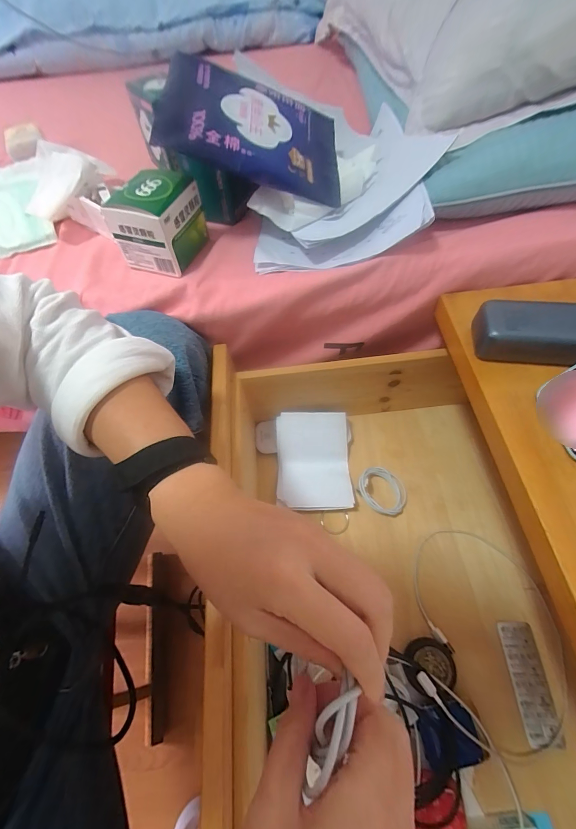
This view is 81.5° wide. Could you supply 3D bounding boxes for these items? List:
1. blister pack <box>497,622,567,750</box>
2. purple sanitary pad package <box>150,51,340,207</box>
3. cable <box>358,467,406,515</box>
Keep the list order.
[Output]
[{"bbox_3d":[0.269,0.296,0.371,0.038,0.006,0.109,-3,61,2],"label":"blister pack"},{"bbox_3d":[-0.040,-0.344,0.398,0.214,0.033,0.168,10,66,-14],"label":"purple sanitary pad package"},{"bbox_3d":[0.135,0.106,0.473,0.065,0.013,0.069,9,53,-12],"label":"cable"}]

